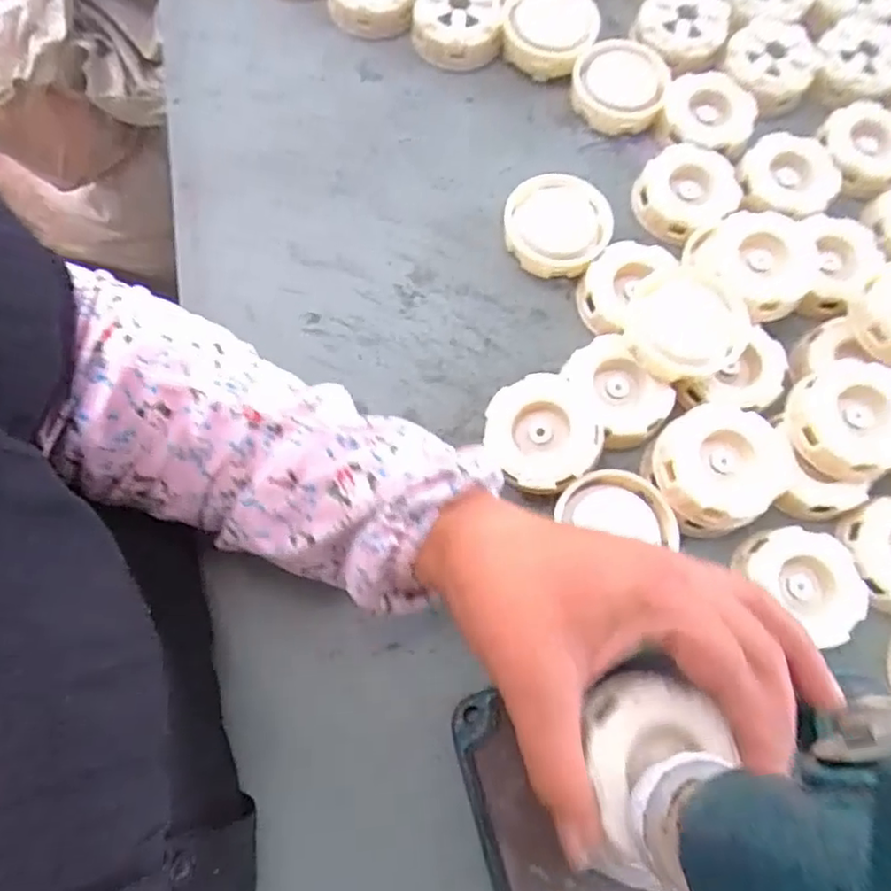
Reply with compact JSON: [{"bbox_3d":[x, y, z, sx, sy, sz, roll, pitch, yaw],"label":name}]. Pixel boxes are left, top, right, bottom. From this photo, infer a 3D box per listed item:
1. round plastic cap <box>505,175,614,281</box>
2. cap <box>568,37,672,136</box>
[{"bbox_3d":[0.068,-0.135,0.401,0.063,0.025,0.063,1,71,-2],"label":"round plastic cap"},{"bbox_3d":[0.119,-0.248,0.447,0.061,0.020,0.065,0,72,0],"label":"cap"}]

